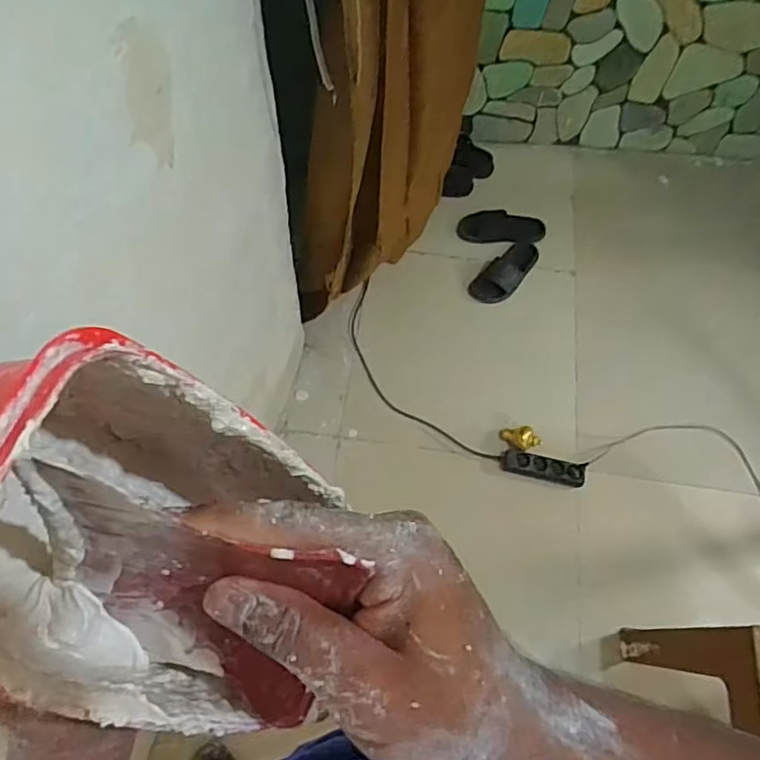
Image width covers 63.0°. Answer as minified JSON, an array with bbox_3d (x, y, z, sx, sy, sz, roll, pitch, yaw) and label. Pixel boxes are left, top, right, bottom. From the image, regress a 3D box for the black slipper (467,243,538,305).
[{"bbox_3d":[0.359,-0.307,1.763,0.226,0.048,0.101,-42,72,-3],"label":"black slipper"}]

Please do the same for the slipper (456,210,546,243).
[{"bbox_3d":[0.351,-0.450,1.796,0.240,0.050,0.095,3,65,-1],"label":"slipper"}]

